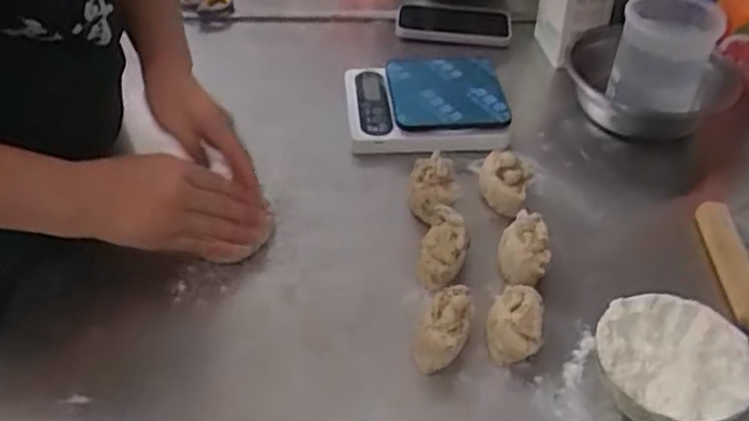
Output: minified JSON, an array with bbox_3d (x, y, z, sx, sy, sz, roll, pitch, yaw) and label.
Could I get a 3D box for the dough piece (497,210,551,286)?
[{"bbox_3d":[0.131,0.036,0.650,0.041,0.047,0.069,1,42,0],"label":"dough piece"}]

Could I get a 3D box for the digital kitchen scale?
[{"bbox_3d":[0.056,-0.122,0.820,0.173,0.047,0.134,-3,43,-5],"label":"digital kitchen scale"}]

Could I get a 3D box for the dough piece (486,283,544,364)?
[{"bbox_3d":[0.112,0.088,0.586,0.043,0.054,0.059,9,43,8],"label":"dough piece"}]

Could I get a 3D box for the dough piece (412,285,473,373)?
[{"bbox_3d":[0.056,0.093,0.577,0.032,0.048,0.059,22,46,21],"label":"dough piece"}]

